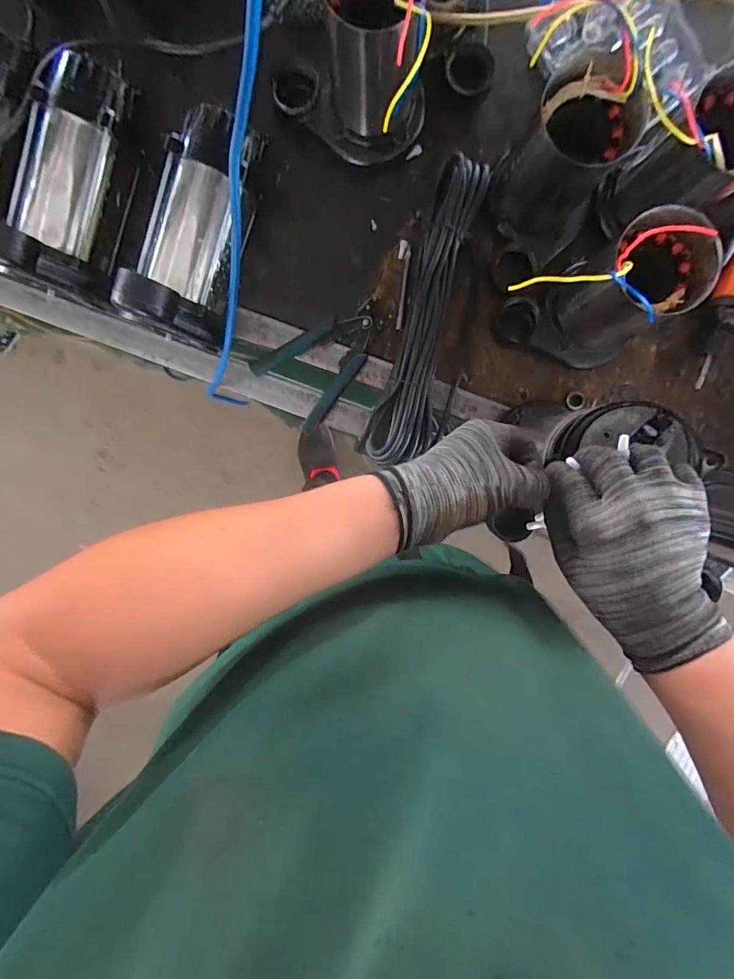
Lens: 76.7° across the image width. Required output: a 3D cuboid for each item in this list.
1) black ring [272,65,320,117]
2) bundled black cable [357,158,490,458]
[{"bbox_3d":[-0.079,-0.450,0.519,0.051,0.015,0.048,-12,104,4],"label":"black ring"},{"bbox_3d":[0.073,-0.200,0.554,0.074,0.051,0.347,16,96,-1],"label":"bundled black cable"}]

